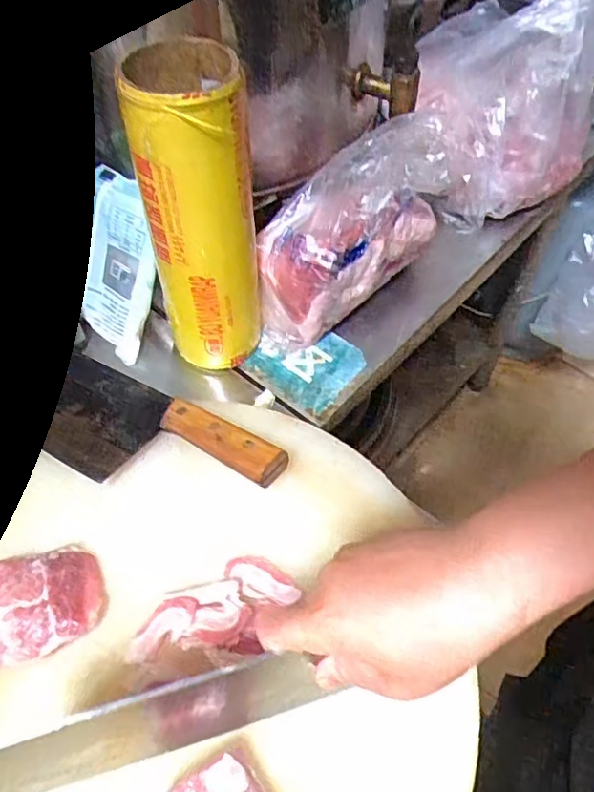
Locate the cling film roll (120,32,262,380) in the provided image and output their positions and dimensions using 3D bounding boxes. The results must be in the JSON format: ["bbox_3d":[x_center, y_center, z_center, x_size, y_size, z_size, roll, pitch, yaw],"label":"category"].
[{"bbox_3d":[-0.077,-0.138,0.491,0.085,0.263,0.085,0,56,1],"label":"cling film roll"}]

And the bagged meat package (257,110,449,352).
[{"bbox_3d":[0.051,-0.157,0.574,0.090,0.142,0.216,36,64,22],"label":"bagged meat package"}]

